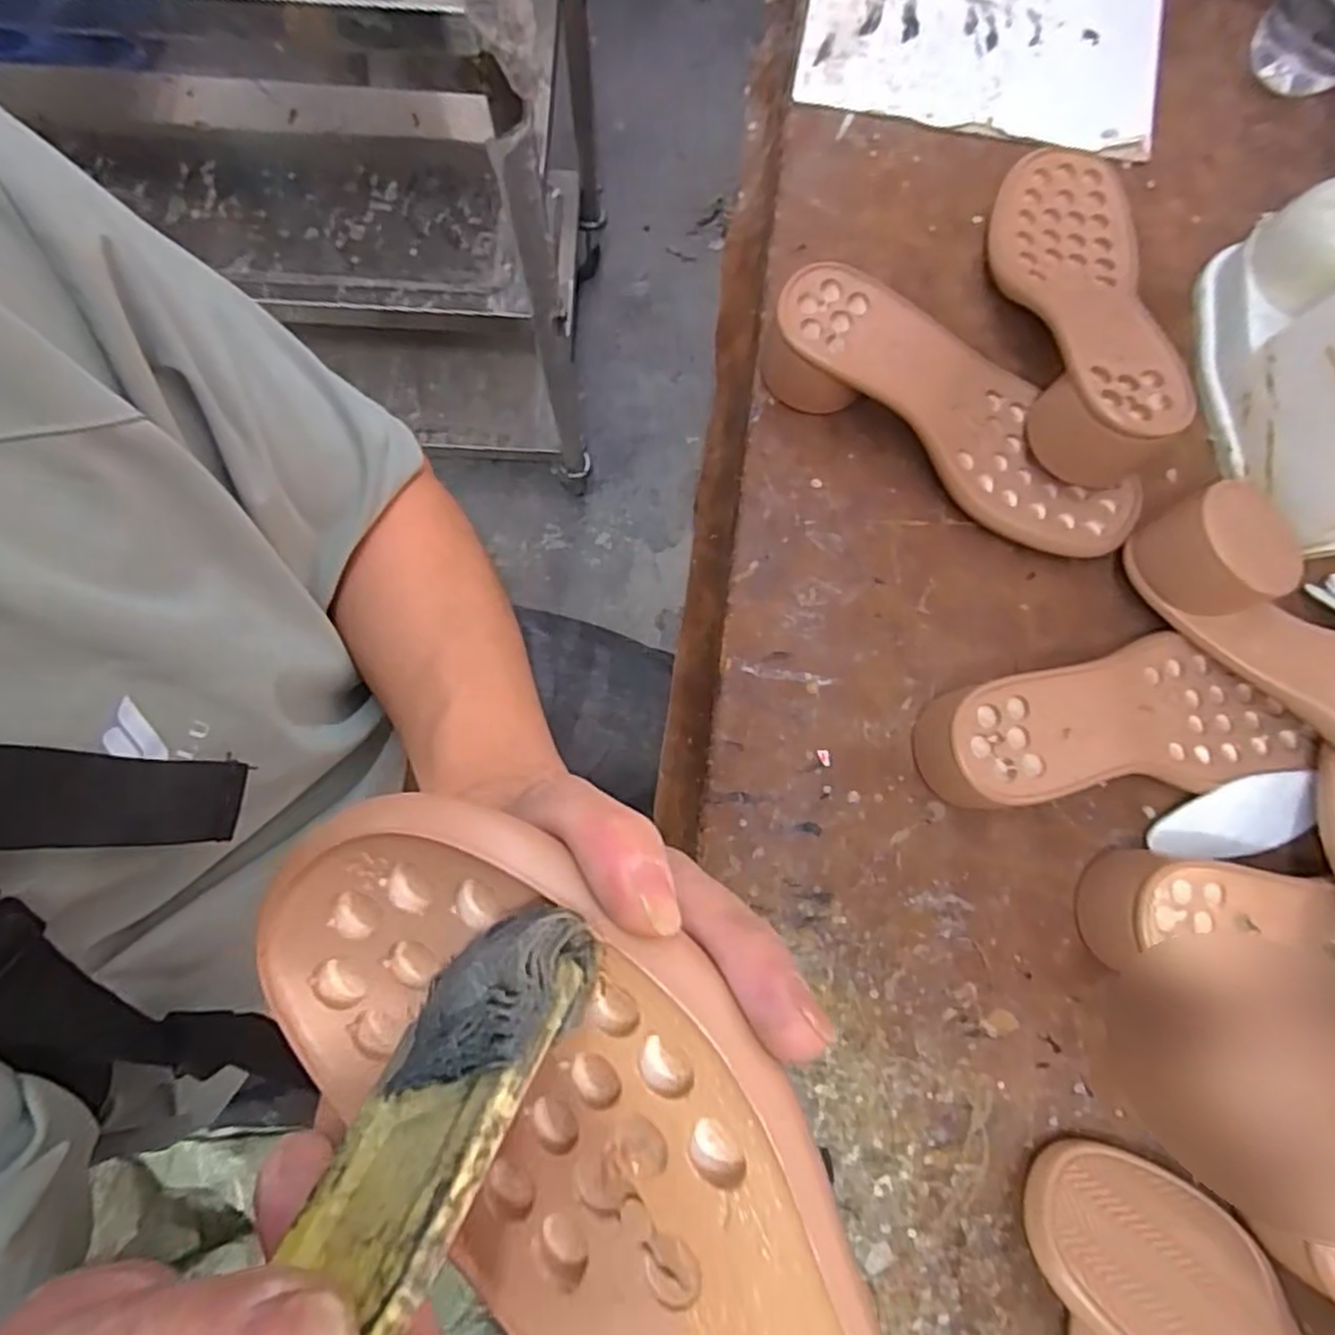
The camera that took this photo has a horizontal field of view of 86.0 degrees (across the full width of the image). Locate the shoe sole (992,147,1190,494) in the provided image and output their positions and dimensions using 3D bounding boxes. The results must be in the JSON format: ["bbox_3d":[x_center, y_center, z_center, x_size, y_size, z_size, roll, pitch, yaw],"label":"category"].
[{"bbox_3d":[0.246,-0.215,0.410,0.091,0.062,0.233,0,79,-1],"label":"shoe sole"}]

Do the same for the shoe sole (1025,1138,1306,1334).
[{"bbox_3d":[0.262,0.311,0.318,0.233,0.045,0.088,35,47,11],"label":"shoe sole"}]

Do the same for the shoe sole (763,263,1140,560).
[{"bbox_3d":[0.166,-0.149,0.407,0.226,0.046,0.080,34,80,5],"label":"shoe sole"}]

